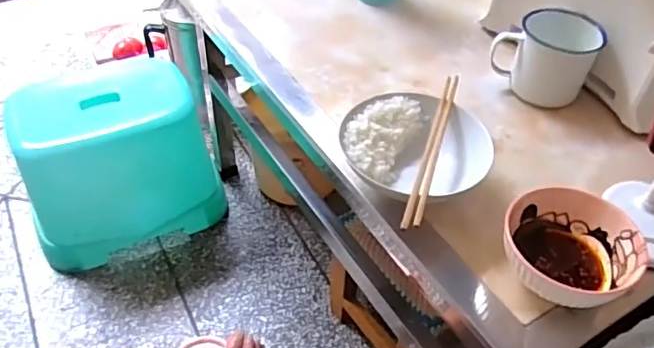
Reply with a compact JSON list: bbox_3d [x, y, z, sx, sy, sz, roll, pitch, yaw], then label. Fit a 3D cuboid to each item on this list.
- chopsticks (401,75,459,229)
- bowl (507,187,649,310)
[{"bbox_3d":[0.107,-0.030,0.556,0.015,0.011,0.228,16,48,11],"label":"chopsticks"},{"bbox_3d":[0.218,0.068,0.505,0.113,0.051,0.111,2,47,-2],"label":"bowl"}]

